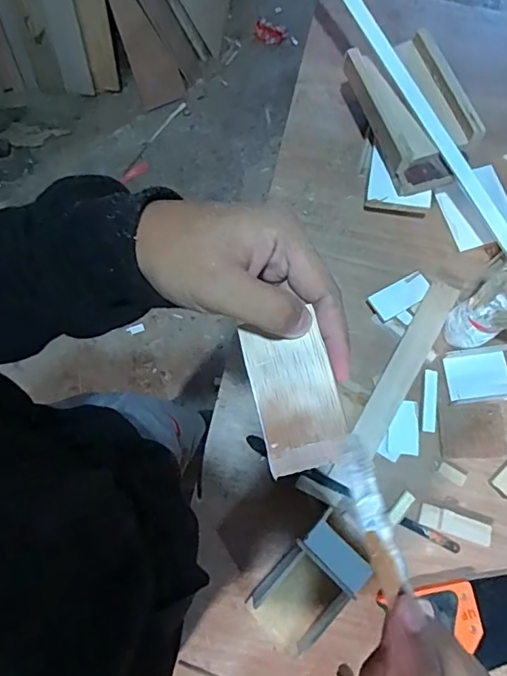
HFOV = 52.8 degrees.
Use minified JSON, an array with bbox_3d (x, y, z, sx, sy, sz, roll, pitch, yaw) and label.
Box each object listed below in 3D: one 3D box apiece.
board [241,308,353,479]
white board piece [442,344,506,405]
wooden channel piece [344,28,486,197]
[{"bbox_3d":[0.022,0.030,0.264,0.042,0.004,0.073,-16,77,10],"label":"board"},{"bbox_3d":[0.326,0.054,0.740,0.101,0.024,0.077,-7,76,-3],"label":"white board piece"},{"bbox_3d":[0.241,-0.342,0.762,0.140,0.063,0.235,-21,77,-6],"label":"wooden channel piece"}]

